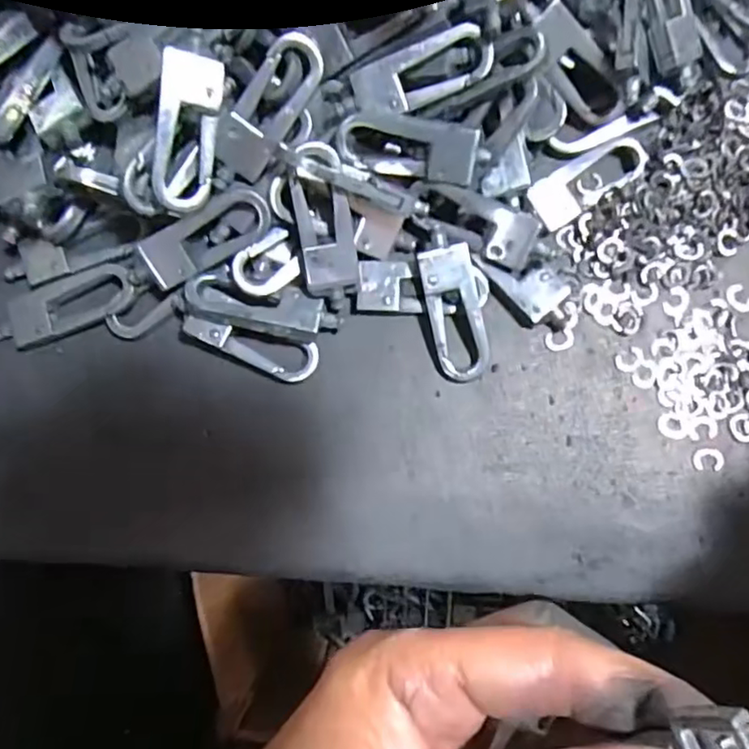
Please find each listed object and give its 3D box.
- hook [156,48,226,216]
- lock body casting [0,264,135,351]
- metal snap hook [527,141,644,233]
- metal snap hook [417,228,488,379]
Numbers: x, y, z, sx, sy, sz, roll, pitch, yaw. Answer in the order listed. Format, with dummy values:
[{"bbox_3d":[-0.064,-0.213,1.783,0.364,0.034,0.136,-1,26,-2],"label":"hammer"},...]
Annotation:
[{"bbox_3d":[-0.047,-0.061,0.158,0.015,0.004,0.037,4,103,-26],"label":"hook"},{"bbox_3d":[-0.090,-0.020,0.180,0.042,0.006,0.016,-20,84,-1],"label":"lock body casting"},{"bbox_3d":[0.063,-0.057,0.181,0.036,0.004,0.015,-35,85,-3],"label":"metal snap hook"},{"bbox_3d":[0.024,-0.020,0.177,0.018,0.006,0.042,-12,96,0],"label":"metal snap hook"}]

